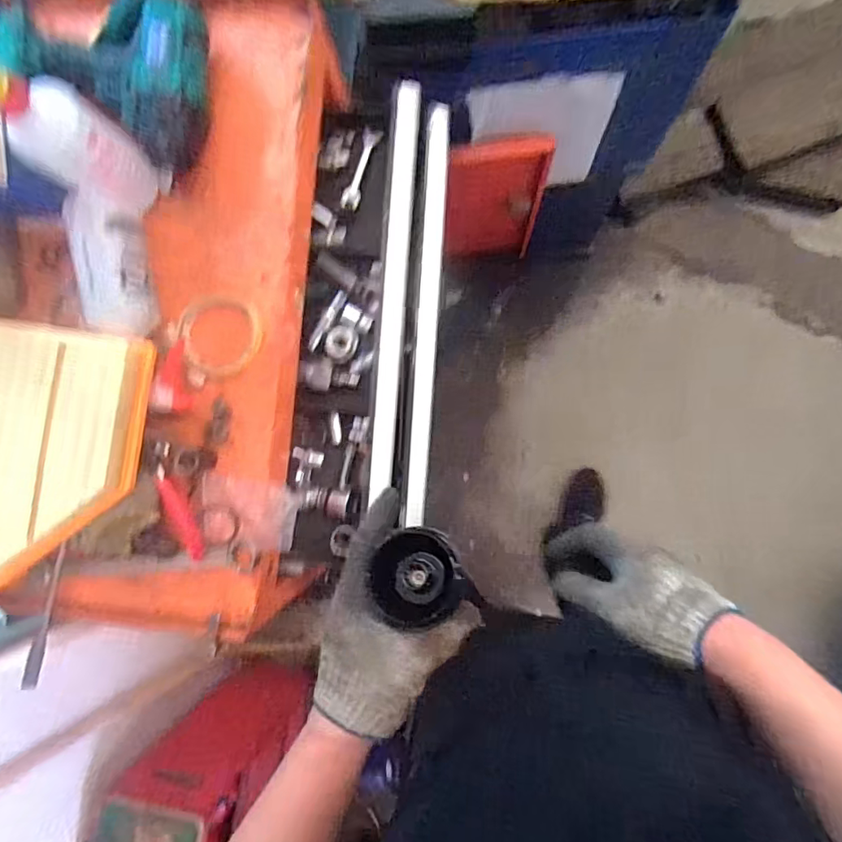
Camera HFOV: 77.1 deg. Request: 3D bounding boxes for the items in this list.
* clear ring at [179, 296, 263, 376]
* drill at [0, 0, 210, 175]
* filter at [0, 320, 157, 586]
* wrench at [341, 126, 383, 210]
[{"bbox_3d":[-0.214,-0.091,0.565,0.087,0.016,0.083,0,88,7],"label":"clear ring"},{"bbox_3d":[-0.308,-0.368,0.521,0.200,0.099,0.145,28,91,7],"label":"drill"},{"bbox_3d":[-0.397,0.040,0.515,0.225,0.059,0.272,12,89,7],"label":"filter"},{"bbox_3d":[-0.077,-0.329,0.688,0.025,0.006,0.114,16,79,-5],"label":"wrench"}]

